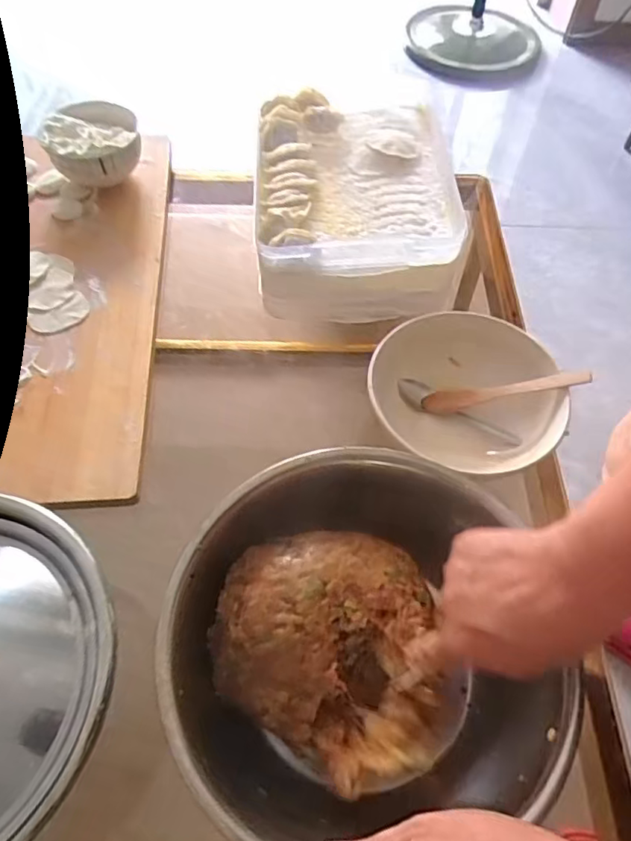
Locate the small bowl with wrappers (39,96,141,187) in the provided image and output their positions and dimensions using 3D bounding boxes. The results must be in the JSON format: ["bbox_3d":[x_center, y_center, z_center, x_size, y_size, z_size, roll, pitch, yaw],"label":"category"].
[{"bbox_3d":[-0.278,-0.345,0.737,0.110,0.067,0.118,-11,60,-7],"label":"small bowl with wrappers"}]

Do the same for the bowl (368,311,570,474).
[{"bbox_3d":[0.143,-0.027,0.573,0.176,0.069,0.143,15,60,8],"label":"bowl"}]

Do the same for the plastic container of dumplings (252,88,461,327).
[{"bbox_3d":[0.048,-0.265,0.693,0.228,0.095,0.318,-1,59,-1],"label":"plastic container of dumplings"}]

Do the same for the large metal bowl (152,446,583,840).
[{"bbox_3d":[0.032,0.162,0.429,0.269,0.100,0.257,0,59,-1],"label":"large metal bowl"}]

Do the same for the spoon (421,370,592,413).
[{"bbox_3d":[0.180,-0.029,0.558,0.155,0.011,0.024,-10,57,22],"label":"spoon"}]

